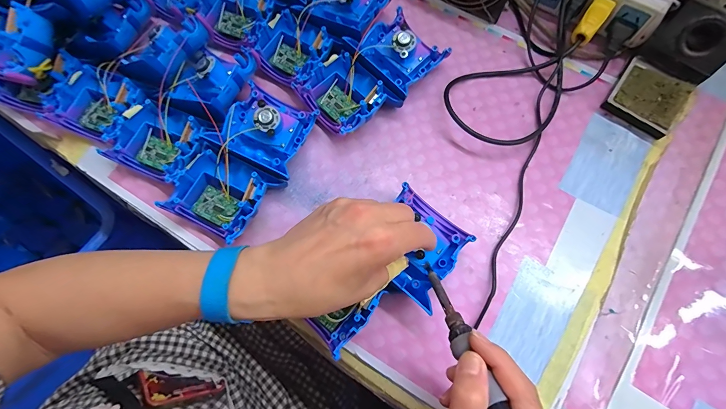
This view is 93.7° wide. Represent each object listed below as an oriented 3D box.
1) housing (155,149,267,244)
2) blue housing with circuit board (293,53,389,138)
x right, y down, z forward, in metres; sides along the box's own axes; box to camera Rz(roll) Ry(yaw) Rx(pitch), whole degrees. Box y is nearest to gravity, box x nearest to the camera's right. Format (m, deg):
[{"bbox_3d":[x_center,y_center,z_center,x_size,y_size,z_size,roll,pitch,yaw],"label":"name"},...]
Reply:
[{"bbox_3d":[-0.139,-0.009,0.336,0.085,0.038,0.072,24,75,8],"label":"housing"},{"bbox_3d":[-0.020,-0.118,0.371,0.078,0.036,0.084,-37,76,-10],"label":"blue housing with circuit board"}]

